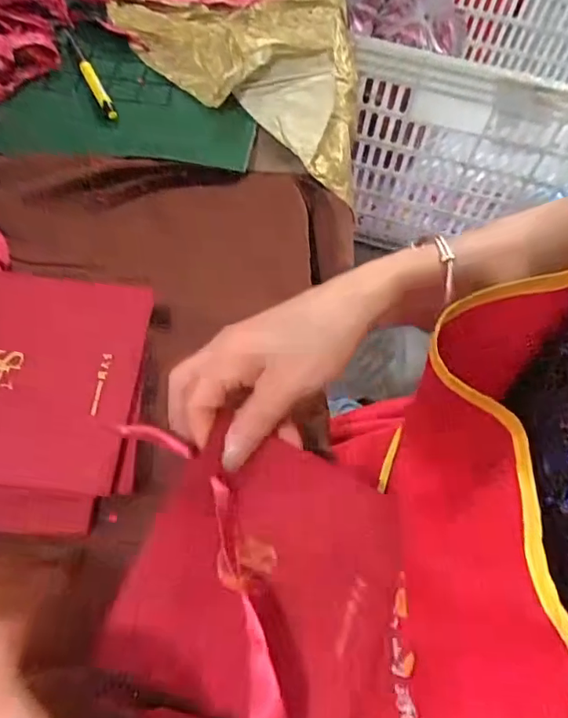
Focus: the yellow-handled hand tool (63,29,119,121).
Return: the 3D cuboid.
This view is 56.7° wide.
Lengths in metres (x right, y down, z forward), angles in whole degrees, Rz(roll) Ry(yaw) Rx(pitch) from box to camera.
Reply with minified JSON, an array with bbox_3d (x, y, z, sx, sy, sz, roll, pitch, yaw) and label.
[{"bbox_3d":[-0.177,-0.261,0.478,0.011,0.010,0.127,-25,68,-15],"label":"yellow-handled hand tool"}]

